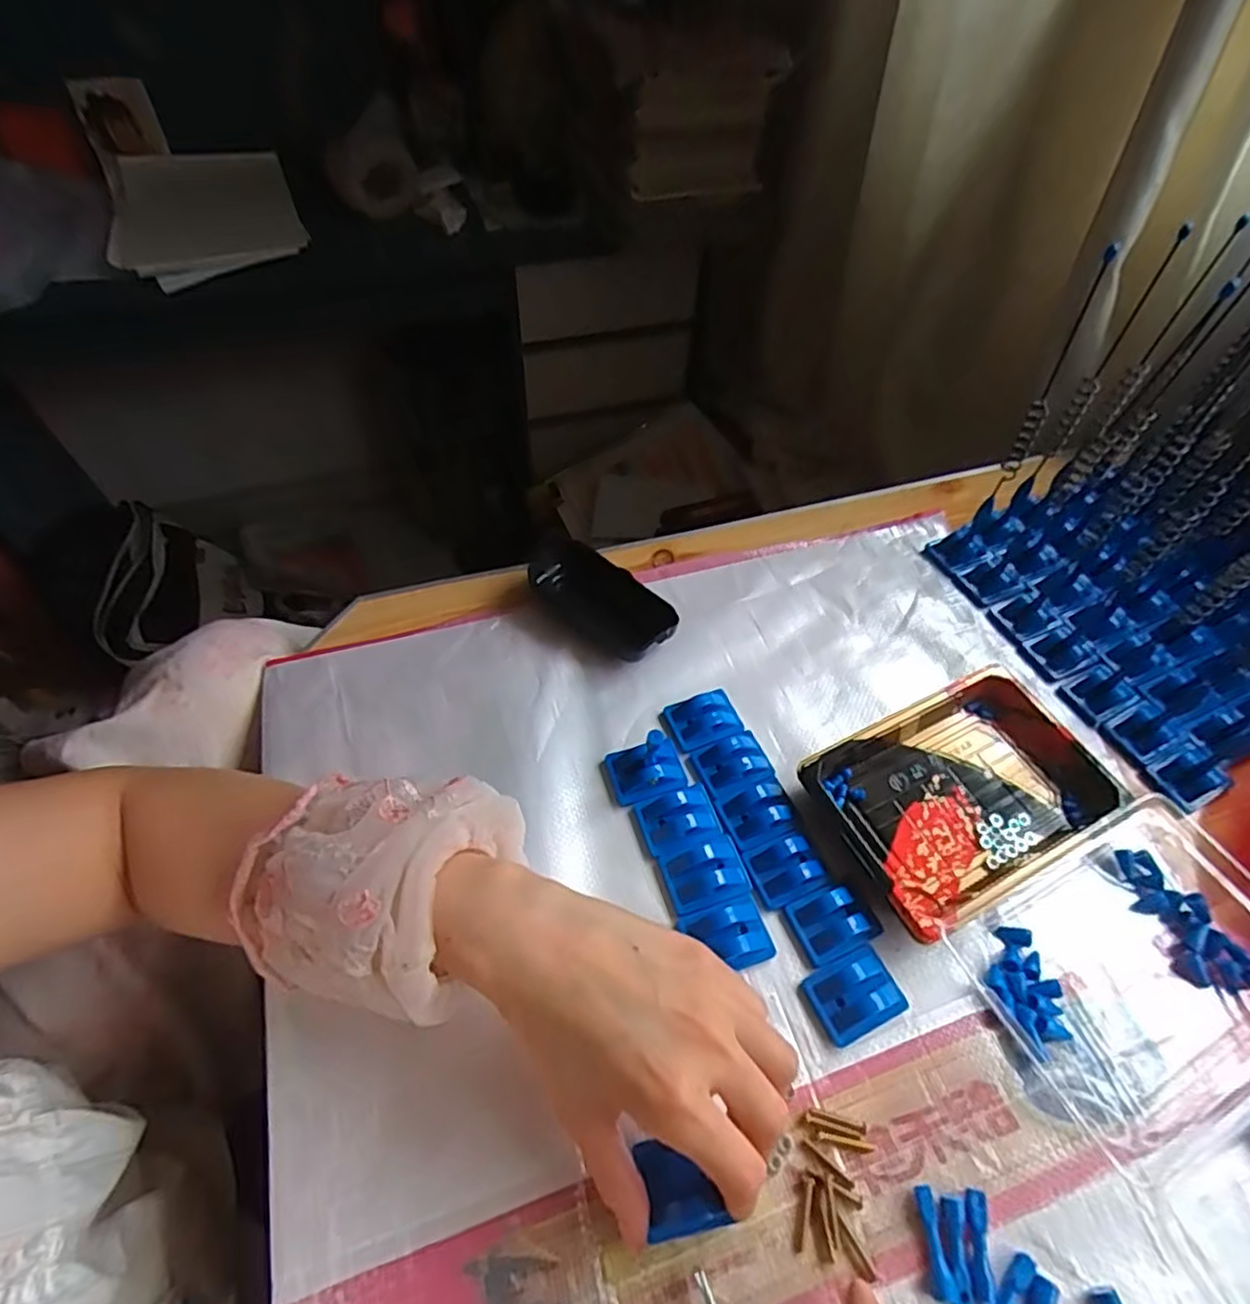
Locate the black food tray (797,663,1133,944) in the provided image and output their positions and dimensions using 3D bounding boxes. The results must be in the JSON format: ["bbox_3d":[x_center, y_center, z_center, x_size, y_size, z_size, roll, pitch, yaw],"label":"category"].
[{"bbox_3d":[0.196,0.083,0.398,0.159,0.030,0.107,-21,57,-17],"label":"black food tray"}]

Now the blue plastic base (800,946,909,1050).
[{"bbox_3d":[0.117,0.171,0.338,0.044,0.016,0.034,-18,57,-16],"label":"blue plastic base"}]

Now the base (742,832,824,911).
[{"bbox_3d":[0.089,0.120,0.373,0.037,0.014,0.033,-14,56,-13],"label":"base"}]

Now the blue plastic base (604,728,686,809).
[{"bbox_3d":[0.014,0.064,0.395,0.043,0.040,0.035,-7,54,-9],"label":"blue plastic base"}]

